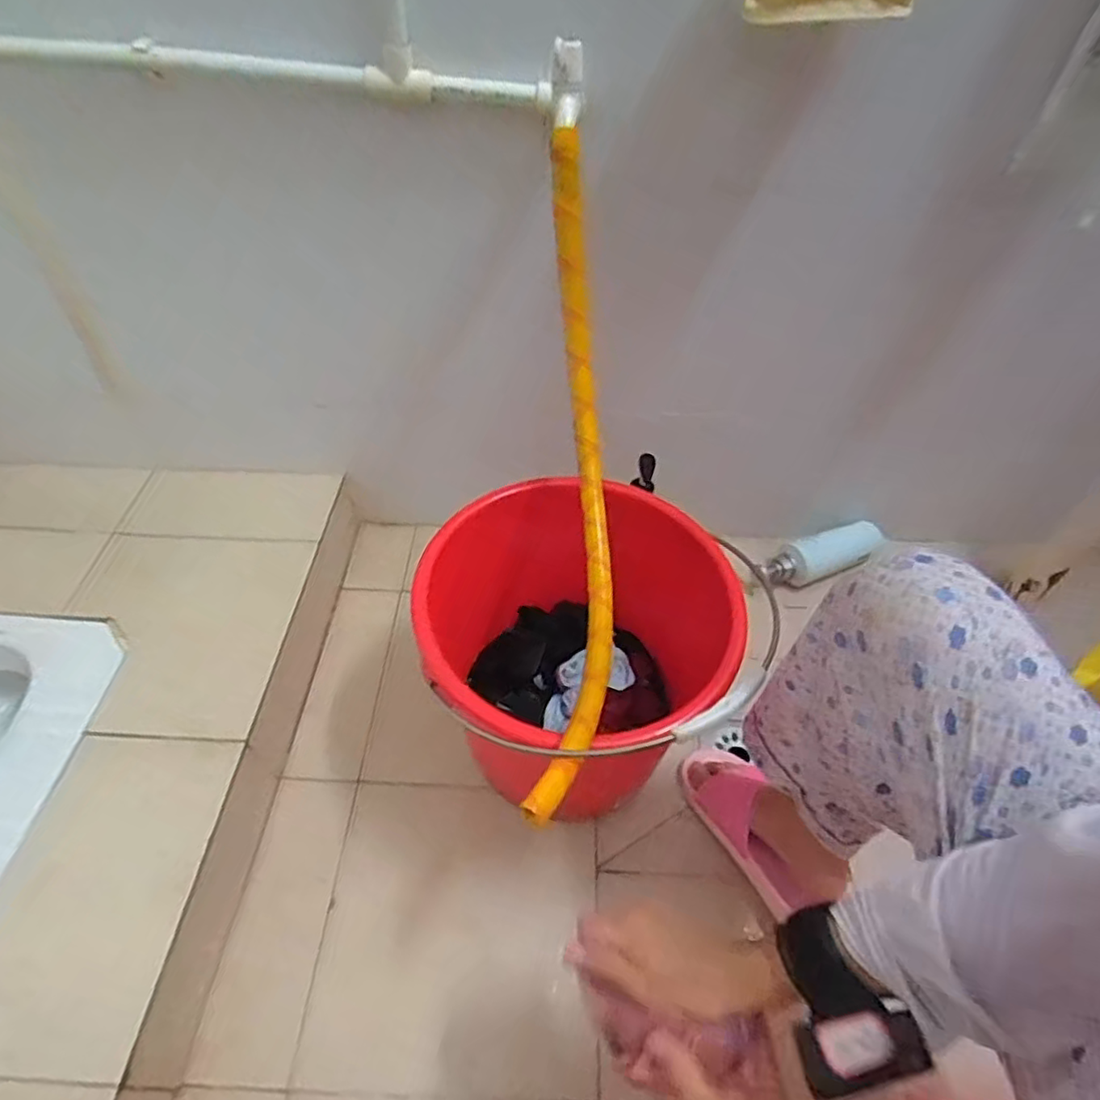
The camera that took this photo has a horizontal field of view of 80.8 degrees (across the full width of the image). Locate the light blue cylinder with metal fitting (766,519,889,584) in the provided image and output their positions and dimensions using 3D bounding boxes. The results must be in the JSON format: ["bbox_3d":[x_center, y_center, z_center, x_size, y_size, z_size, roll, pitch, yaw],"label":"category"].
[{"bbox_3d":[0.436,0.007,1.019,0.192,0.048,0.062,-13,51,-15],"label":"light blue cylinder with metal fitting"}]

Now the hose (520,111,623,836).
[{"bbox_3d":[0.021,-0.065,0.581,0.076,0.166,0.544,0,82,-3],"label":"hose"}]

